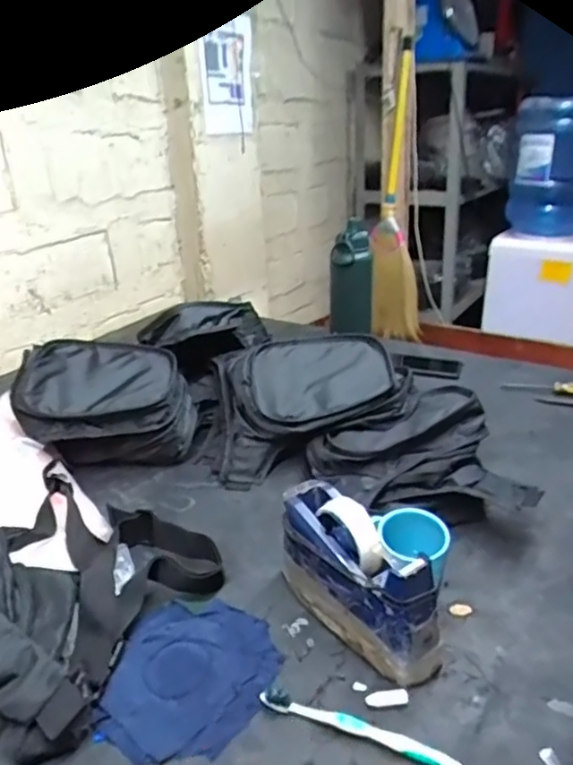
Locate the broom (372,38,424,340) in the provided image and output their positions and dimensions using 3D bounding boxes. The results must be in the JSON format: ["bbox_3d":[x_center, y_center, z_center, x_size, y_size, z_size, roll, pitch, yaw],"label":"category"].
[{"bbox_3d":[0.358,-0.562,1.862,0.070,0.855,0.305,-5,24,-8],"label":"broom"}]

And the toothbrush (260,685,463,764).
[{"bbox_3d":[0.061,0.300,0.519,0.178,0.011,0.015,10,26,22],"label":"toothbrush"}]

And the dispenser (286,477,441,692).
[{"bbox_3d":[0.069,0.199,0.622,0.068,0.113,0.208,-15,28,-29],"label":"dispenser"}]

